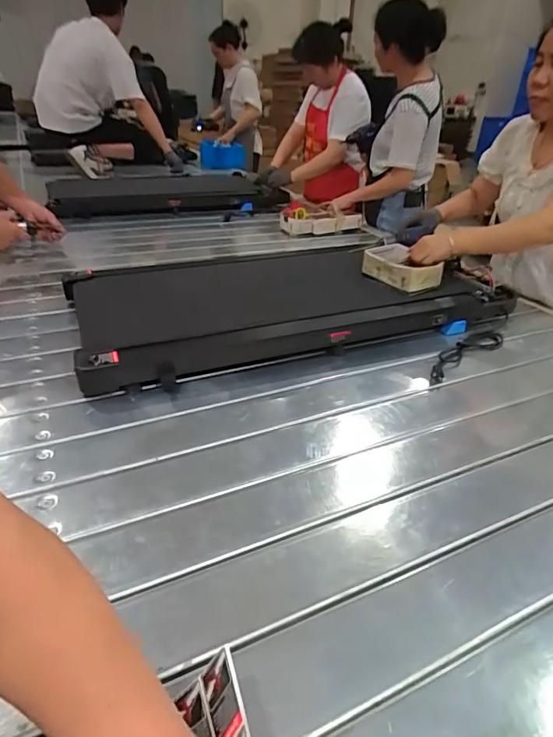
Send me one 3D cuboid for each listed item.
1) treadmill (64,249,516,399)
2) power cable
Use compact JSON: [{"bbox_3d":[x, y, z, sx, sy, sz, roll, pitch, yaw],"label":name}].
[{"bbox_3d":[0.043,-0.188,1.180,1.055,0.095,0.522,-11,33,-24],"label":"treadmill"},{"bbox_3d":[0.423,-0.035,1.038,0.356,0.025,0.059,-23,39,-38],"label":"power cable"}]

